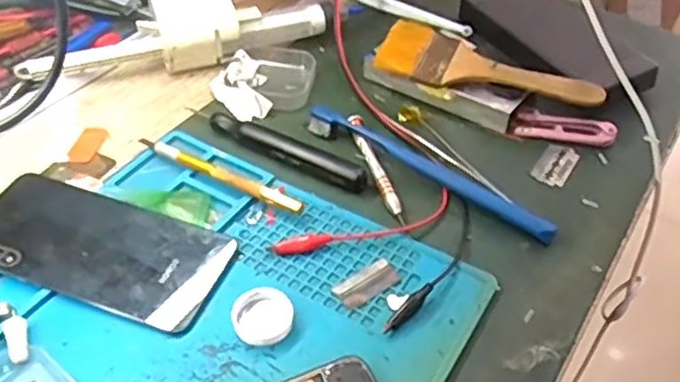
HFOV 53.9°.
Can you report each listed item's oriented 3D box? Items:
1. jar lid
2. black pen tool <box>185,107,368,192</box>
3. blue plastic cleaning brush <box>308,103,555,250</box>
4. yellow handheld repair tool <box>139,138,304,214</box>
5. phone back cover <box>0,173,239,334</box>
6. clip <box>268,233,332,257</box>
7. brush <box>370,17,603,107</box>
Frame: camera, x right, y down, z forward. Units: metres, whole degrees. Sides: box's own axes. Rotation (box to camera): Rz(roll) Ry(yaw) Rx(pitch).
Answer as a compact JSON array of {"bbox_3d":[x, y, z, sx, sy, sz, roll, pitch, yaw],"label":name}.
[{"bbox_3d":[-0.041,0.067,0.360,0.032,0.008,0.033,1,43,-1],"label":"jar lid"},{"bbox_3d":[-0.045,-0.033,0.462,0.144,0.012,0.017,25,48,23],"label":"black pen tool"},{"bbox_3d":[0.056,-0.015,0.448,0.187,0.018,0.017,28,49,25],"label":"blue plastic cleaning brush"},{"bbox_3d":[-0.080,-0.011,0.438,0.127,0.012,0.011,23,47,21],"label":"yellow handheld repair tool"},{"bbox_3d":[-0.144,0.032,0.395,0.152,0.009,0.071,15,45,13],"label":"phone back cover"},{"bbox_3d":[-0.023,0.031,0.397,0.038,0.009,0.011,-12,44,-15],"label":"clip"},{"bbox_3d":[0.106,-0.085,0.491,0.161,0.010,0.058,24,53,19],"label":"brush"}]

